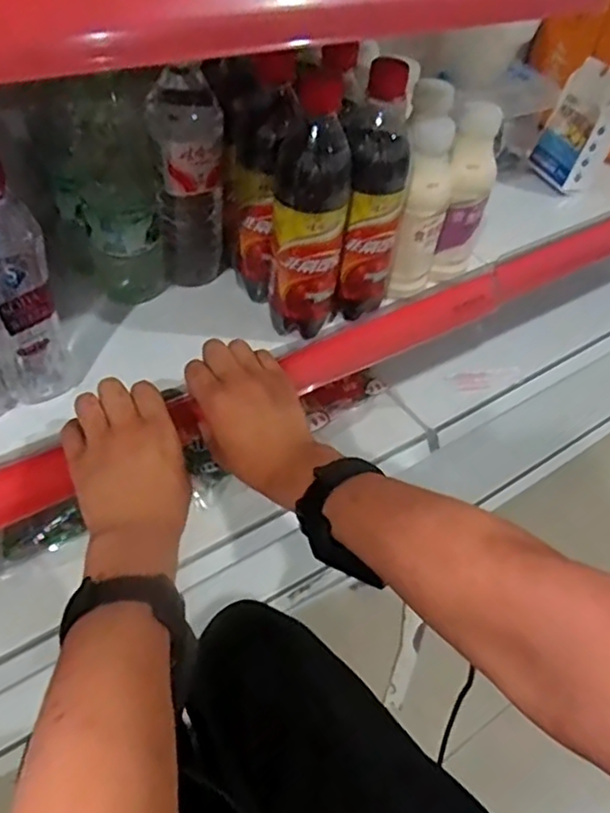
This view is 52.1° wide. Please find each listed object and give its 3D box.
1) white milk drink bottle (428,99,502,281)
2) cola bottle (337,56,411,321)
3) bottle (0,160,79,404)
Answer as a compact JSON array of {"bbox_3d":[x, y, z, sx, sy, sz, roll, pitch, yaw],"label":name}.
[{"bbox_3d":[0.151,-0.196,0.605,0.046,0.172,0.047,17,48,8],"label":"white milk drink bottle"},{"bbox_3d":[0.057,-0.189,0.553,0.056,0.214,0.075,4,48,-3],"label":"cola bottle"},{"bbox_3d":[-0.212,-0.082,0.459,0.053,0.174,0.055,-24,55,-26],"label":"bottle"}]

